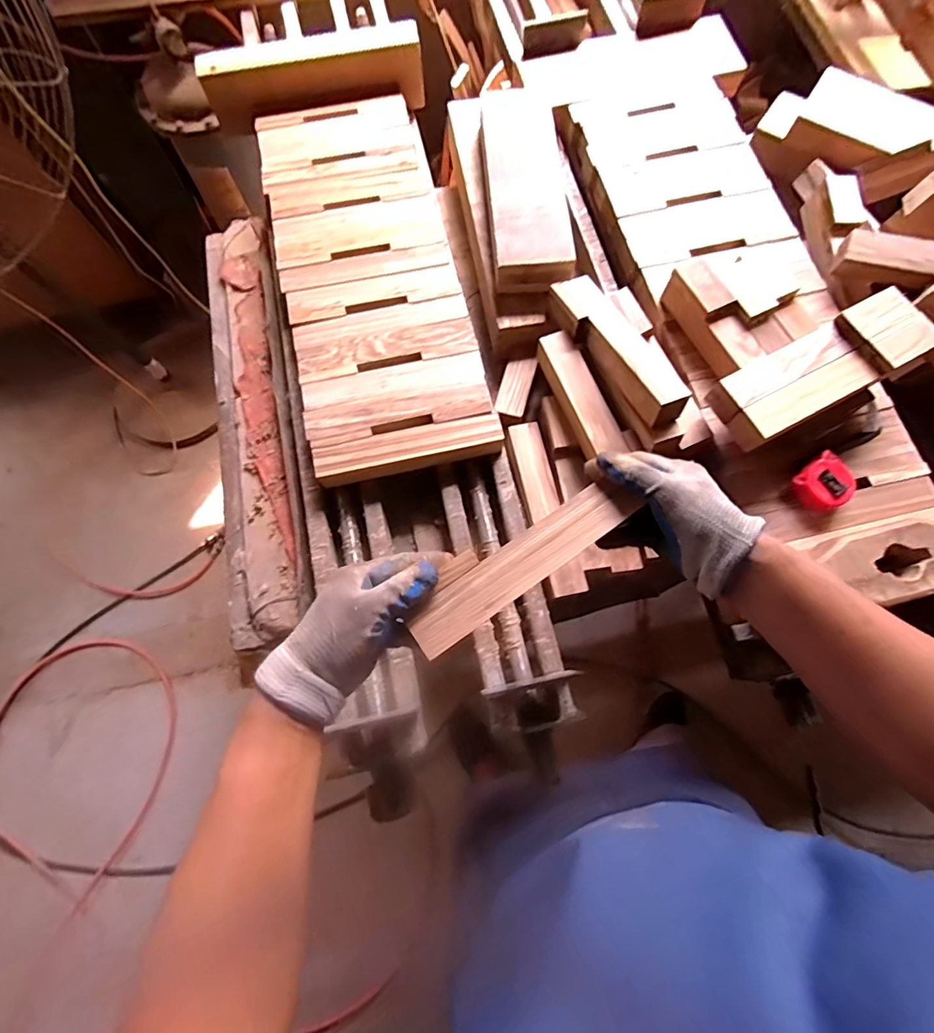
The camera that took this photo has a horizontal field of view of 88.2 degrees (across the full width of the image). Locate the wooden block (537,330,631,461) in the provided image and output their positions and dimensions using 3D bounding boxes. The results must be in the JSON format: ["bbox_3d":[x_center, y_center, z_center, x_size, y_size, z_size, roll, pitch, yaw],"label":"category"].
[{"bbox_3d":[0.157,-0.166,0.672,0.050,0.036,0.194,-20,74,-5],"label":"wooden block"}]

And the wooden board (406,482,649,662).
[{"bbox_3d":[0.048,0.040,0.411,0.216,0.010,0.042,-34,76,-8],"label":"wooden board"}]

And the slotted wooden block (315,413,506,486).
[{"bbox_3d":[-0.076,-0.092,0.646,0.247,0.023,0.051,-11,74,-2],"label":"slotted wooden block"}]

